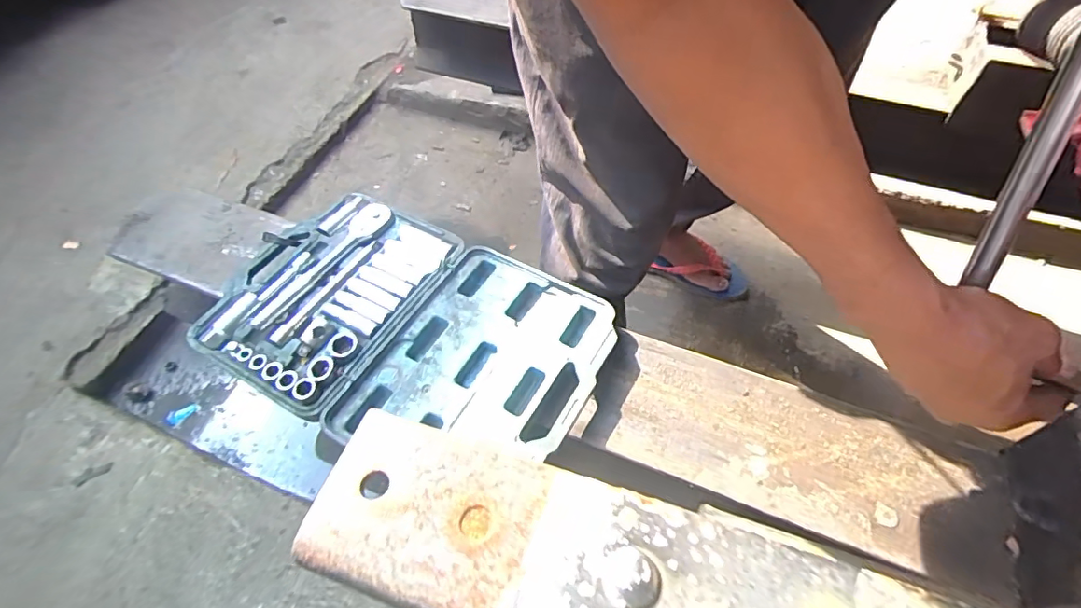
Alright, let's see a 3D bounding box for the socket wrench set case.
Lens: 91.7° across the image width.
[{"bbox_3d":[-0.133,0.022,0.522,0.373,0.026,0.240,23,58,18],"label":"socket wrench set case"}]

